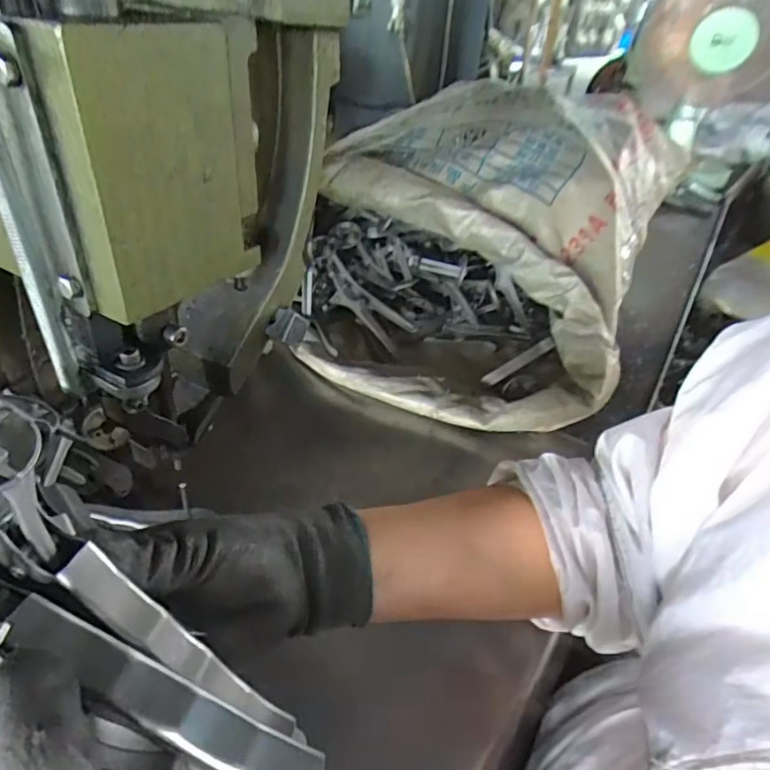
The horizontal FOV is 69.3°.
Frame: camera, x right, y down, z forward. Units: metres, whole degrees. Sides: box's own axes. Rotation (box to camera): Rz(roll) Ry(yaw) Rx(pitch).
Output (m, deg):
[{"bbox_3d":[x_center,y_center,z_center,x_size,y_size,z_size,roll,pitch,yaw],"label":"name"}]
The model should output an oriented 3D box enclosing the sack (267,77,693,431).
[{"bbox_3d":[0.115,-0.181,0.689,0.396,0.273,0.395,17,38,13],"label":"sack"}]

